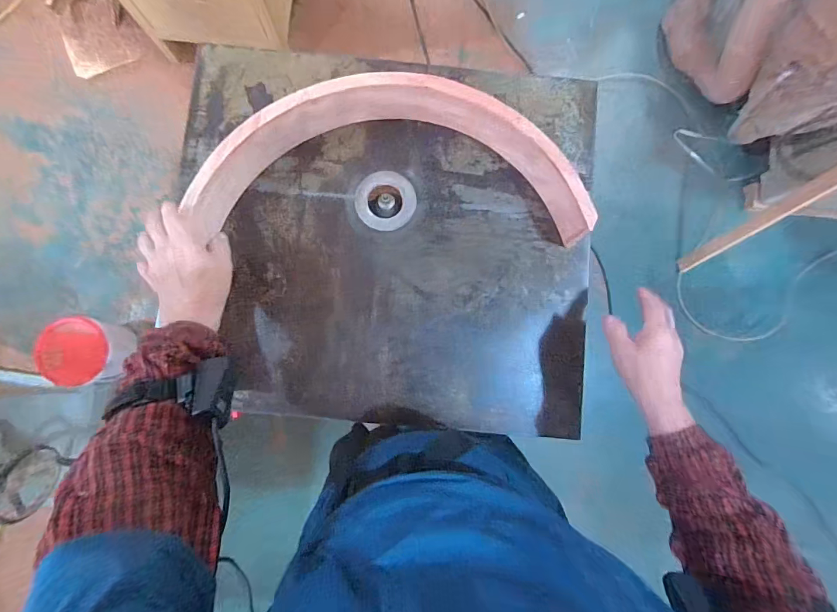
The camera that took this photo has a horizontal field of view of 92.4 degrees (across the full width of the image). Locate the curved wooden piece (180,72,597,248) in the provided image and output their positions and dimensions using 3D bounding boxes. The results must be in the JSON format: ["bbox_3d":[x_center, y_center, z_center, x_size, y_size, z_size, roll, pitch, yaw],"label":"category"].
[{"bbox_3d":[-0.034,-0.207,0.578,0.525,0.091,0.211,1,85,0],"label":"curved wooden piece"}]

